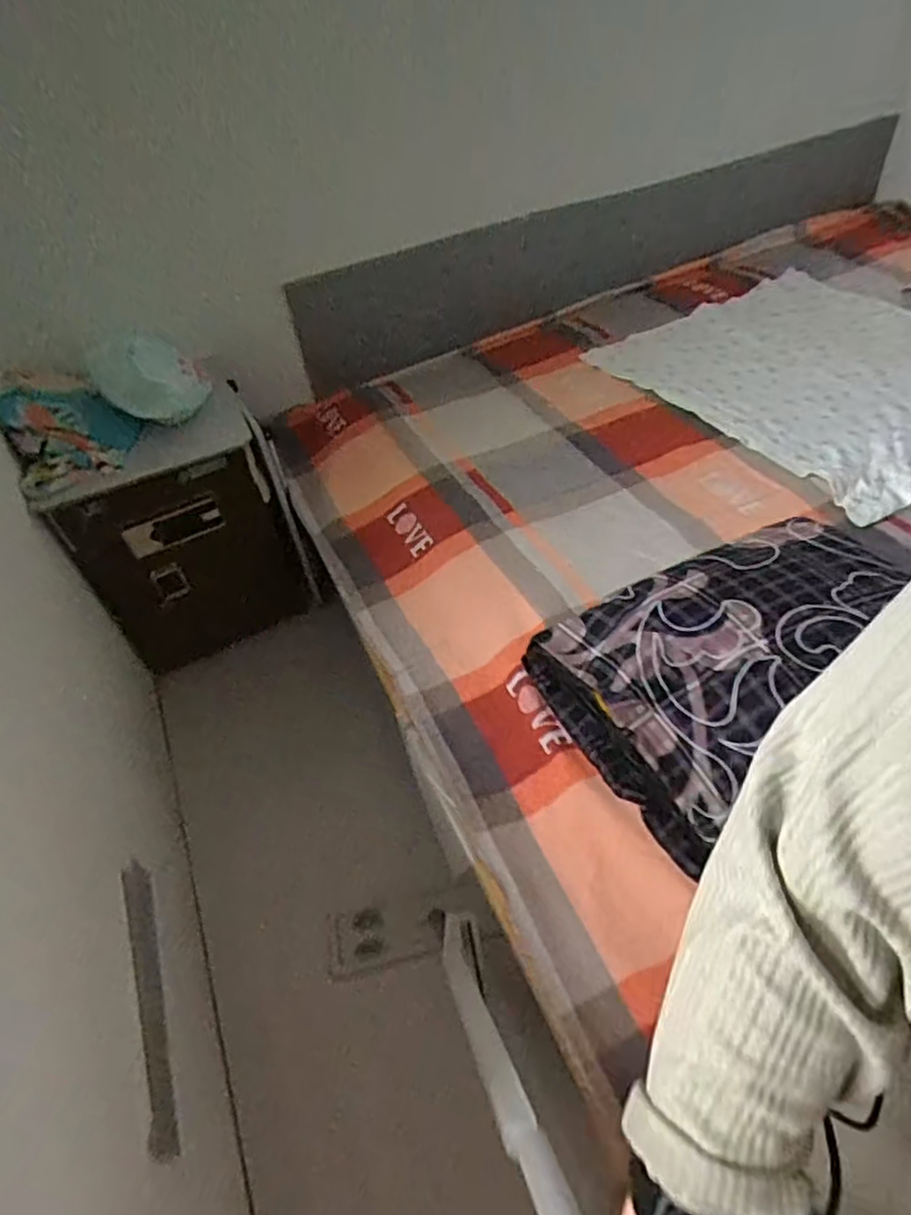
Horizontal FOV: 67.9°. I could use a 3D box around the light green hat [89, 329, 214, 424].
[{"bbox_3d":[-0.666,-0.511,1.502,0.235,0.167,0.094,-31,50,-22],"label":"light green hat"}]

